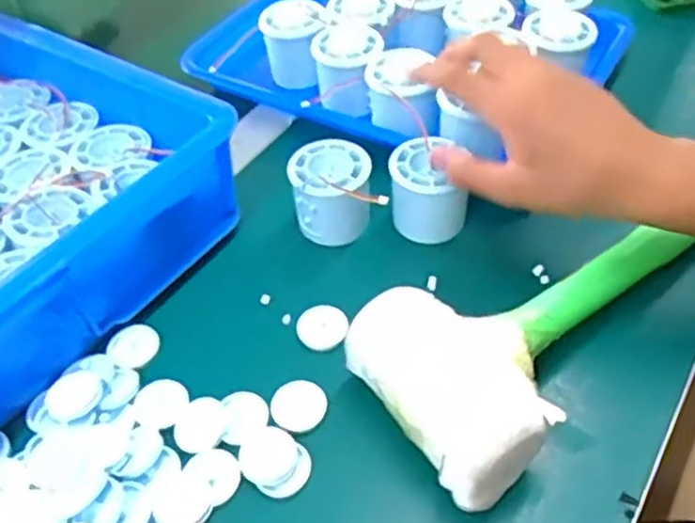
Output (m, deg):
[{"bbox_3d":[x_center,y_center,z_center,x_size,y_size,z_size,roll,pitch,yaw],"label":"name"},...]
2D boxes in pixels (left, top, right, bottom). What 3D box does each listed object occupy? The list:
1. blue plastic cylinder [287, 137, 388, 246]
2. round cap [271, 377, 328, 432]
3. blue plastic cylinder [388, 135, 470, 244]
[{"bbox_3d":[-0.010,-0.047,0.488,0.056,0.059,0.062,-22,51,-14],"label":"blue plastic cylinder"},{"bbox_3d":[-0.028,0.083,0.404,0.031,0.004,0.033,0,48,0],"label":"round cap"},{"bbox_3d":[0.054,-0.045,0.480,0.050,0.056,0.055,3,48,2],"label":"blue plastic cylinder"}]

